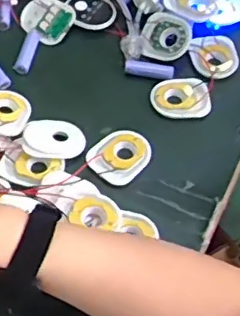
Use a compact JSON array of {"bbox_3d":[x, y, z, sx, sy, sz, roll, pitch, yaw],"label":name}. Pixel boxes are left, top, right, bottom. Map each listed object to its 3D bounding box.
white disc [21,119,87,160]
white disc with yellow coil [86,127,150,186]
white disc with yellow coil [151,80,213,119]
[{"bbox_3d":[-0.062,-0.019,0.541,0.057,0.010,0.044,-5,57,-6],"label":"white disc"},{"bbox_3d":[0.002,-0.003,0.538,0.055,0.007,0.050,-35,65,-22],"label":"white disc with yellow coil"},{"bbox_3d":[0.061,-0.059,0.578,0.058,0.011,0.042,3,57,-1],"label":"white disc with yellow coil"}]

